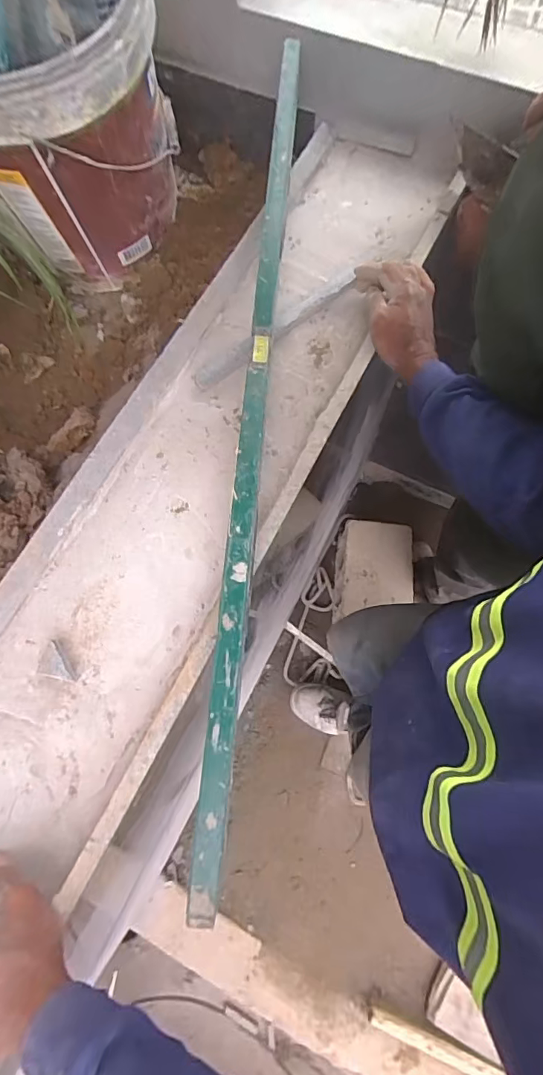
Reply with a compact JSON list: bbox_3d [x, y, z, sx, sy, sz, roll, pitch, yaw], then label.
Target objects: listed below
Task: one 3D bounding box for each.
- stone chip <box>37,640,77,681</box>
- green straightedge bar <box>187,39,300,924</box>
[{"bbox_3d":[-0.210,0.124,0.470,0.036,0.018,0.033,13,73,6],"label":"stone chip"},{"bbox_3d":[-0.012,-0.163,0.471,0.026,0.023,0.928,4,72,3],"label":"green straightedge bar"}]

